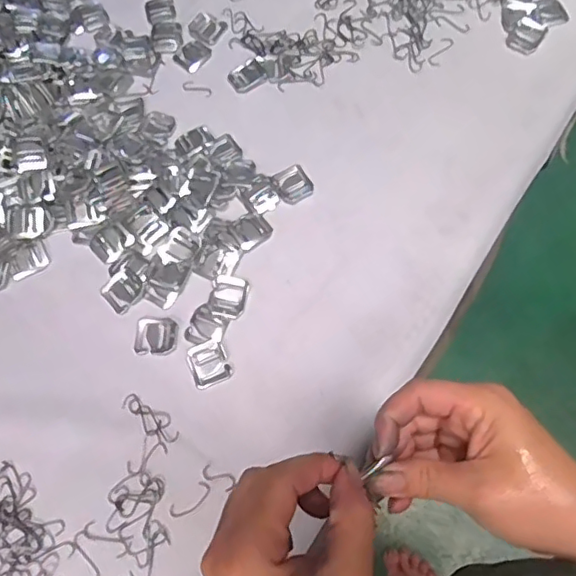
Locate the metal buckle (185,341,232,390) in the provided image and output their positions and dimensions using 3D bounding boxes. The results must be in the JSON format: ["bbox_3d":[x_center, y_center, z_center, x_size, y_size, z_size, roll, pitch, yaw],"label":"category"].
[{"bbox_3d":[-0.064,0.061,0.465,0.031,0.004,0.036,-23,69,-7],"label":"metal buckle"}]

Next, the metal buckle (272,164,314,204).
[{"bbox_3d":[0.005,-0.095,0.523,0.031,0.004,0.035,-26,69,-8],"label":"metal buckle"}]

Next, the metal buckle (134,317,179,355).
[{"bbox_3d":[-0.109,0.039,0.476,0.035,0.004,0.031,0,68,3],"label":"metal buckle"}]

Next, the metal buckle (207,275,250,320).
[{"bbox_3d":[-0.050,0.007,0.484,0.030,0.005,0.035,14,69,8],"label":"metal buckle"}]

